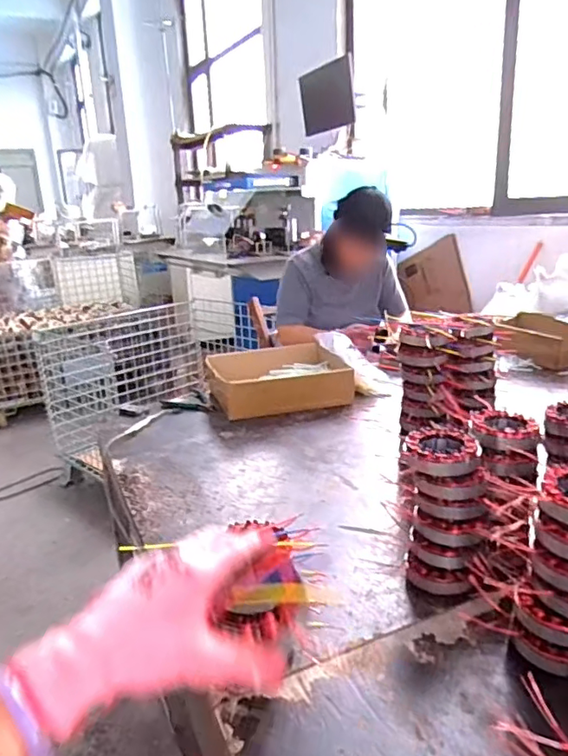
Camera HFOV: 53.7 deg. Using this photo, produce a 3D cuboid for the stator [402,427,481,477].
[{"bbox_3d":[0.196,0.086,0.689,0.084,0.030,0.091,3,19,18],"label":"stator"}]

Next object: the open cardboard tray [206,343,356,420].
[{"bbox_3d":[-0.012,0.006,1.427,0.349,0.096,0.263,-7,18,-13],"label":"open cardboard tray"}]

